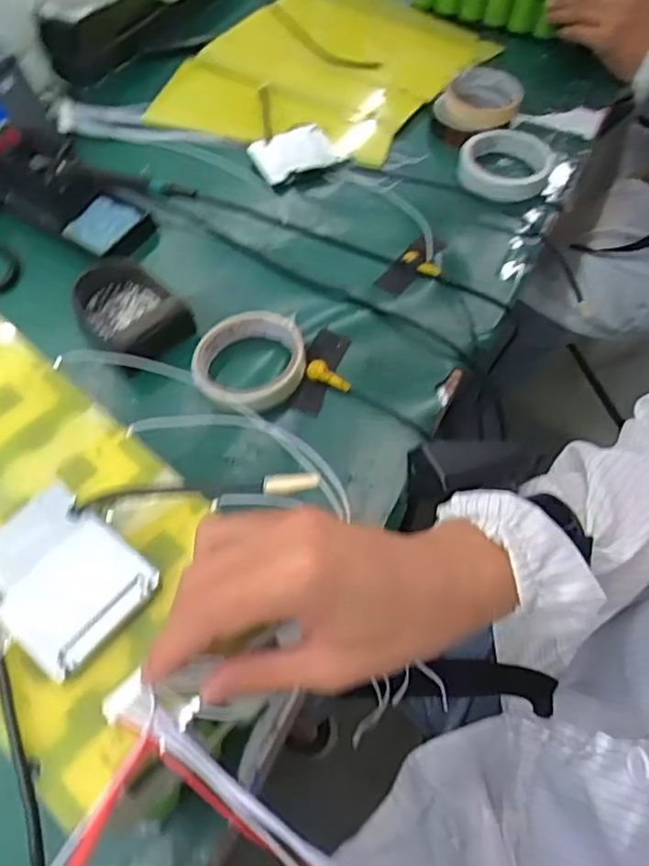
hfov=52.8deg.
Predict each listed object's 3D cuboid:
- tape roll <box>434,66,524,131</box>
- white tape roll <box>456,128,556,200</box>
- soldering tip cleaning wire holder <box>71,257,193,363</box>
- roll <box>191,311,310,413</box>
[{"bbox_3d":[0.174,-0.373,0.736,0.090,0.033,0.105,12,58,5],"label":"tape roll"},{"bbox_3d":[0.190,-0.284,0.685,0.094,0.019,0.106,18,59,9],"label":"white tape roll"},{"bbox_3d":[-0.172,-0.109,0.570,0.113,0.036,0.077,41,65,21],"label":"soldering tip cleaning wire holder"},{"bbox_3d":[-0.062,-0.060,0.541,0.090,0.026,0.089,1,58,-2],"label":"roll"}]

